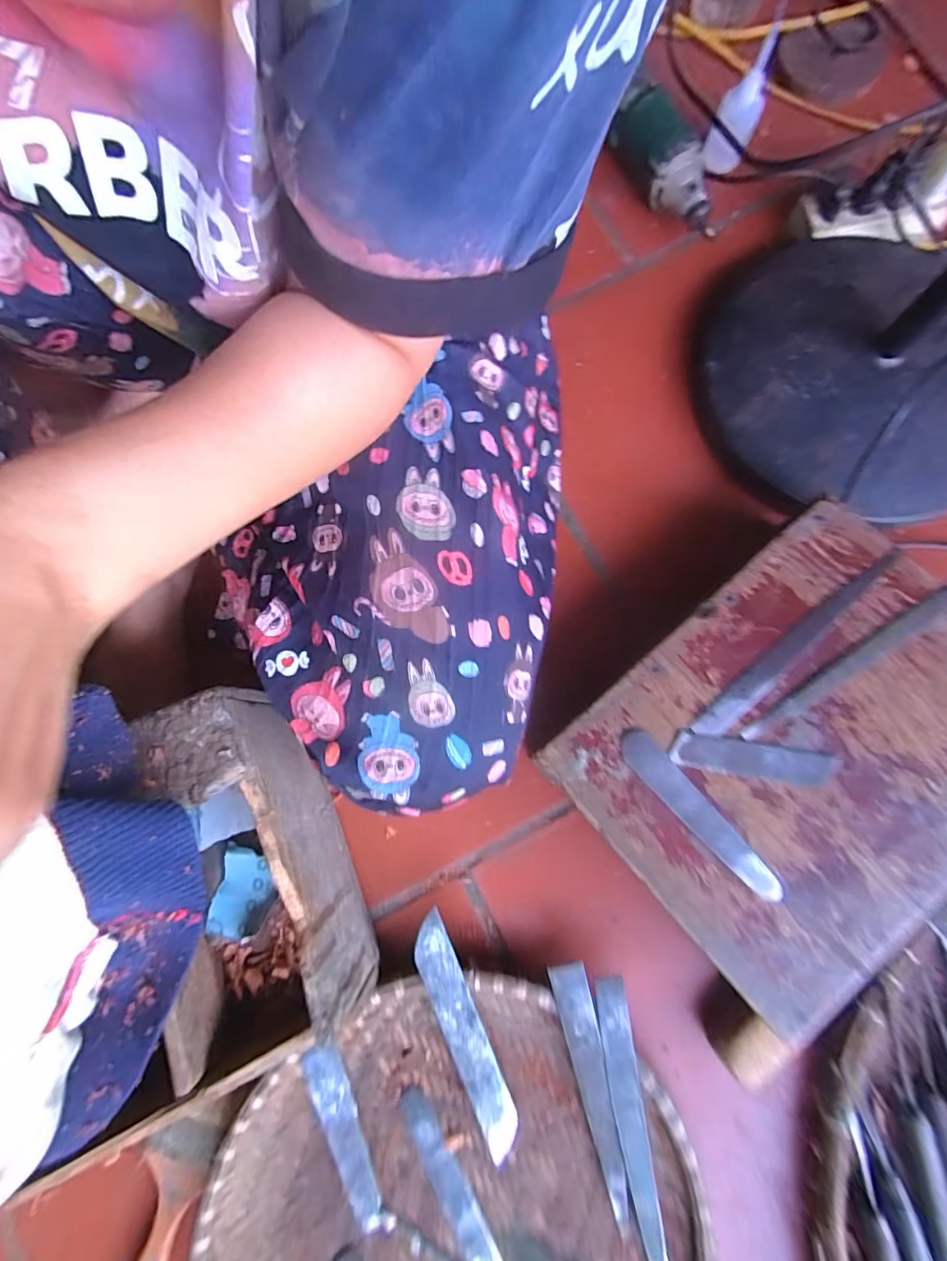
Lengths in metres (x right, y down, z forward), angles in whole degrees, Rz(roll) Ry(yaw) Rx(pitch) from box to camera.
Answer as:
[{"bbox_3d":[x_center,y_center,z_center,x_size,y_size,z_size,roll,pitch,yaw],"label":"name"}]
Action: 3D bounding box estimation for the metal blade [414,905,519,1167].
[{"bbox_3d":[-0.006,0.289,0.347,0.028,0.004,0.175,-21,90,-2],"label":"metal blade"}]

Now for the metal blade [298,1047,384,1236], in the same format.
[{"bbox_3d":[-0.094,0.363,0.348,0.026,0.009,0.123,-19,79,-1],"label":"metal blade"}]

